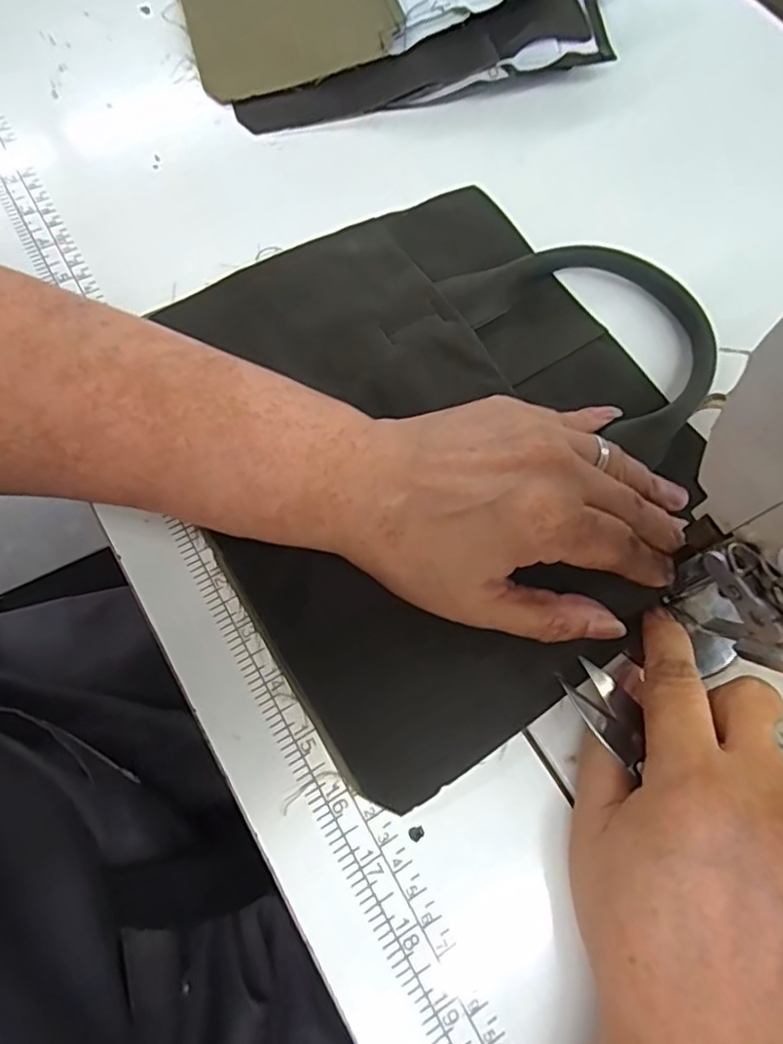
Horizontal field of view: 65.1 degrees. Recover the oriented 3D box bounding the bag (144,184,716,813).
[{"bbox_3d":[0.038,-0.052,0.286,0.259,0.014,0.251,-29,73,-12],"label":"bag"}]

